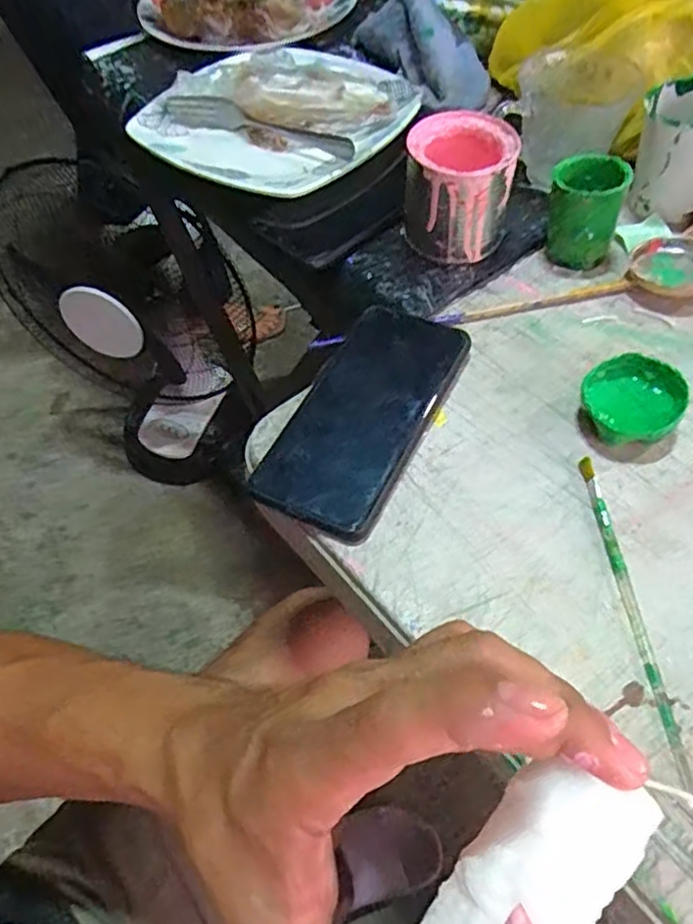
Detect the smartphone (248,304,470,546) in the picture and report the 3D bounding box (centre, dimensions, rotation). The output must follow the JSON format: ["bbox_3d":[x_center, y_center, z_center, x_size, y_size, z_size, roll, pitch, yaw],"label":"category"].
[{"bbox_3d":[0.013,-0.033,0.398,0.076,0.017,0.166,22,60,17],"label":"smartphone"}]

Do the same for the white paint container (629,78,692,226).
[{"bbox_3d":[0.244,-0.227,0.473,0.063,0.066,0.070,23,60,18],"label":"white paint container"}]

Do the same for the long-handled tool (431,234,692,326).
[{"bbox_3d":[0.158,-0.114,0.438,0.188,0.019,0.055,-15,56,-6],"label":"long-handled tool"}]

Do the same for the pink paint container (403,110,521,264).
[{"bbox_3d":[0.077,-0.189,0.454,0.068,0.074,0.074,5,56,7],"label":"pink paint container"}]

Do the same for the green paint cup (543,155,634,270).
[{"bbox_3d":[0.164,-0.174,0.451,0.047,0.064,0.048,-2,56,2],"label":"green paint cup"}]

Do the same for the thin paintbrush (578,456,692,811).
[{"bbox_3d":[0.141,0.076,0.318,0.007,0.007,0.181,-5,56,0],"label":"thin paintbrush"}]

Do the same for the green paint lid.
[{"bbox_3d":[0.163,-0.034,0.375,0.052,0.024,0.050,-2,56,2],"label":"green paint lid"}]

